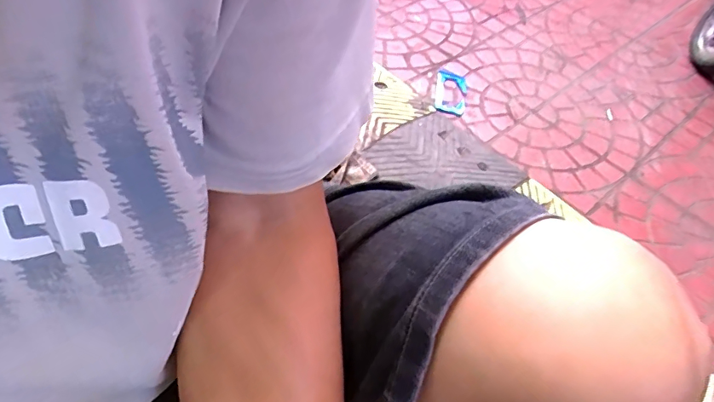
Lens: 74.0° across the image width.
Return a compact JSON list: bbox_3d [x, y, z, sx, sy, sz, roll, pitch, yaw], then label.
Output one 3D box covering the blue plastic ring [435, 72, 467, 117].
[{"bbox_3d":[0.221,-0.253,1.114,0.068,0.024,0.164,8,56,5],"label":"blue plastic ring"}]

